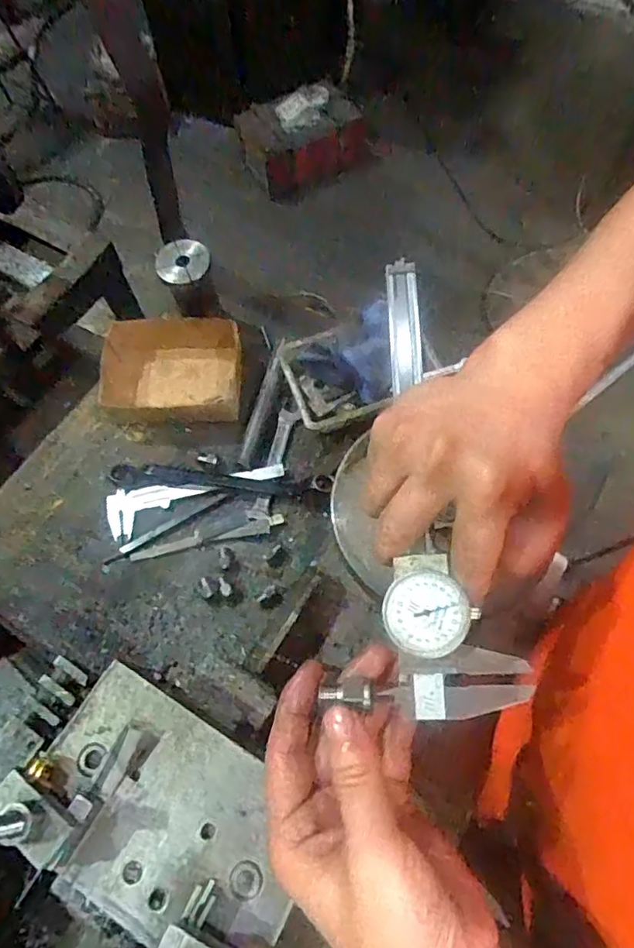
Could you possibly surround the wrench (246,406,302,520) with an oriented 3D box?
[{"bbox_3d":[-0.050,-0.015,0.671,0.027,0.009,0.146,12,65,9],"label":"wrench"}]

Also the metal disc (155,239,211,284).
[{"bbox_3d":[-0.158,-0.251,0.676,0.057,0.011,0.059,1,70,-3],"label":"metal disc"}]

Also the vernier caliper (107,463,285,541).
[{"bbox_3d":[-0.137,0.029,0.655,0.205,0.012,0.054,-9,64,-1],"label":"vernier caliper"}]

